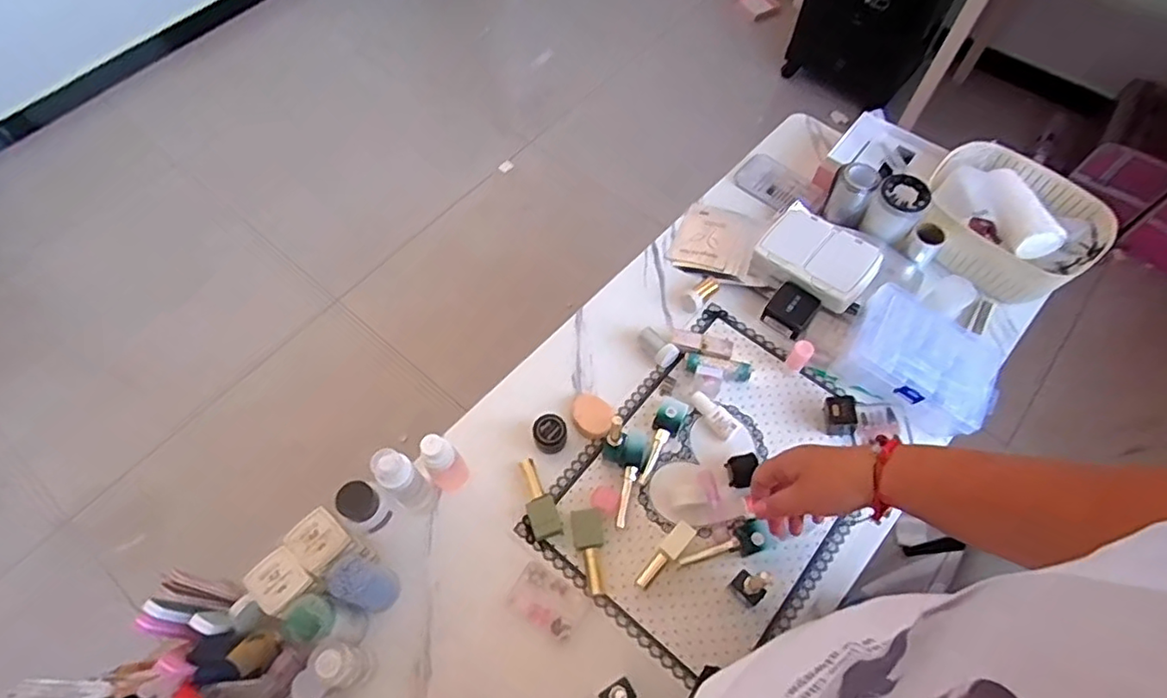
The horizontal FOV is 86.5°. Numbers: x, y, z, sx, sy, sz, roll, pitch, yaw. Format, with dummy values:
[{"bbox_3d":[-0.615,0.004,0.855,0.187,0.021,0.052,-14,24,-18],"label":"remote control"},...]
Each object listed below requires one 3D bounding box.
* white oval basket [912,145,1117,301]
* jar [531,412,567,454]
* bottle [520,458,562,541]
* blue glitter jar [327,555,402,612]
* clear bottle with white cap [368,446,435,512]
[{"bbox_3d":[0.549,-0.164,0.809,0.211,0.080,0.164,39,69,18],"label":"white oval basket"},{"bbox_3d":[-0.040,0.100,0.723,0.039,0.036,0.040,0,62,0],"label":"jar"},{"bbox_3d":[-0.050,0.164,0.686,0.031,0.021,0.091,-15,63,-8],"label":"bottle"},{"bbox_3d":[-0.218,0.233,0.618,0.041,0.095,0.041,0,62,0],"label":"blue glitter jar"},{"bbox_3d":[-0.184,0.138,0.640,0.030,0.134,0.034,34,67,17],"label":"clear bottle with white cap"}]

